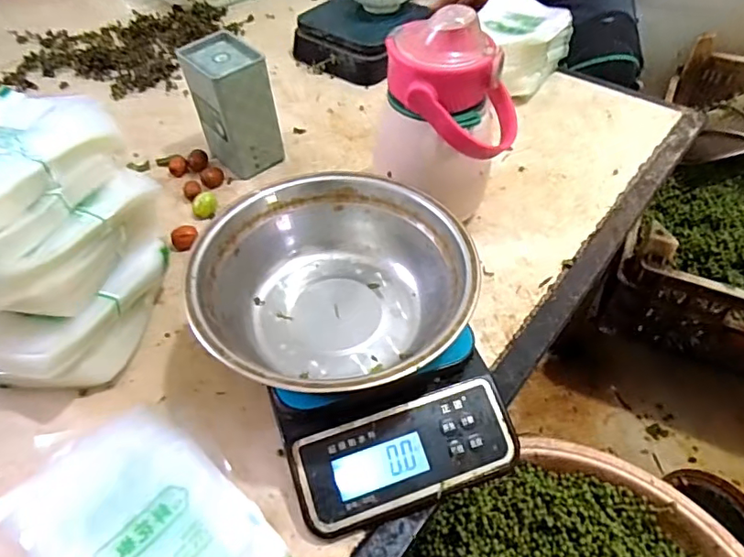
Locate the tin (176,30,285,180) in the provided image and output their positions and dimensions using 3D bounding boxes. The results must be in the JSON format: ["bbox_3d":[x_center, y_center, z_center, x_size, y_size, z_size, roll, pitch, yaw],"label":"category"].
[{"bbox_3d":[-0.150,-0.180,0.579,0.063,0.119,0.086,-34,57,-26],"label":"tin"}]

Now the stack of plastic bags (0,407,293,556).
[{"bbox_3d":[-0.147,0.157,0.347,0.188,0.017,0.111,32,56,25],"label":"stack of plastic bags"}]

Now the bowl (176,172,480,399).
[{"bbox_3d":[-0.026,0.010,0.382,0.181,0.058,0.181,0,49,0],"label":"bowl"}]

